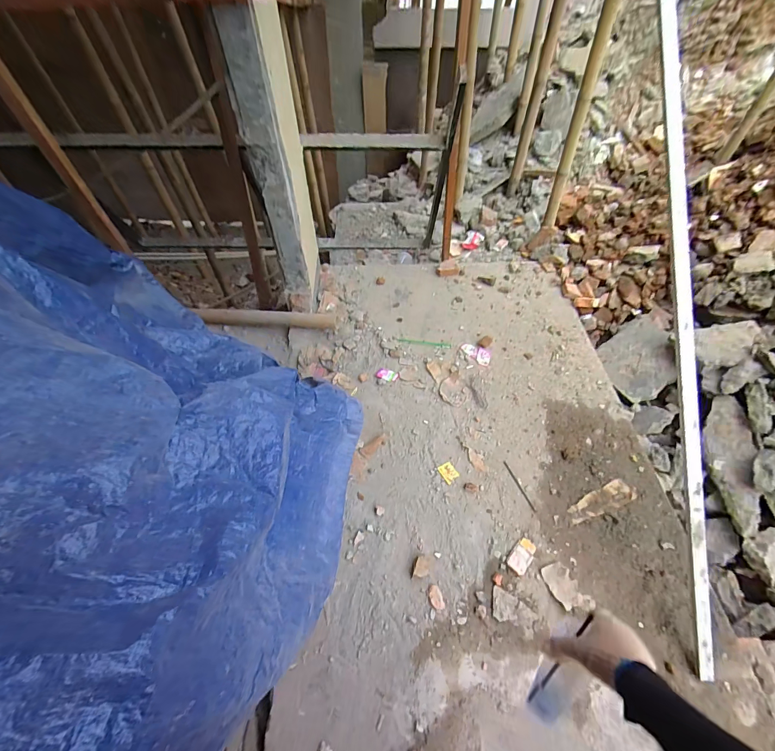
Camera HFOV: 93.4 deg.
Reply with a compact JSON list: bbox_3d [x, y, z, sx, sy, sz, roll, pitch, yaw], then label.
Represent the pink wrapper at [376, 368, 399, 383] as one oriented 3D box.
[{"bbox_3d":[0.002,-0.003,1.709,0.103,0.011,0.060,12,55,8],"label":"pink wrapper"}]

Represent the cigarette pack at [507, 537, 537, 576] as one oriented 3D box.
[{"bbox_3d":[0.470,0.627,1.270,0.064,0.009,0.123,36,64,20],"label":"cigarette pack"}]

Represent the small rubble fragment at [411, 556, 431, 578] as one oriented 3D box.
[{"bbox_3d":[0.114,0.646,1.225,0.055,0.035,0.063,9,54,7],"label":"small rubble fragment"}]

